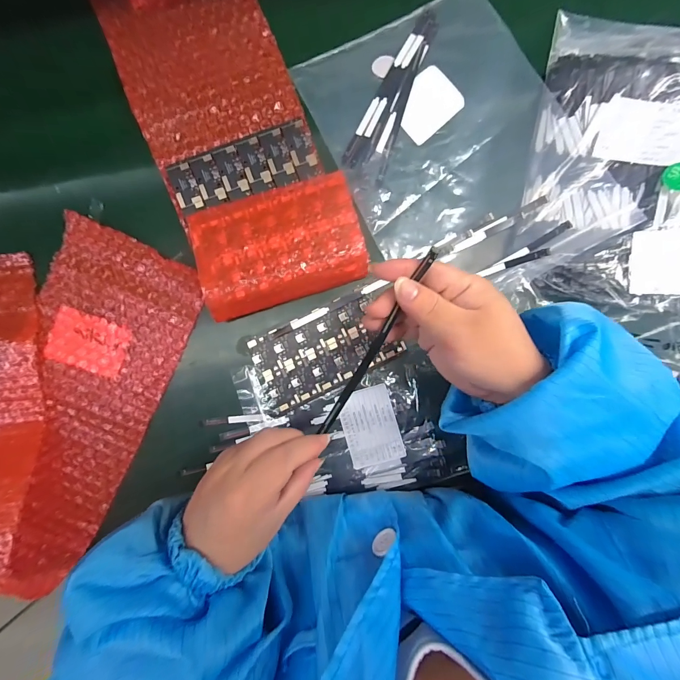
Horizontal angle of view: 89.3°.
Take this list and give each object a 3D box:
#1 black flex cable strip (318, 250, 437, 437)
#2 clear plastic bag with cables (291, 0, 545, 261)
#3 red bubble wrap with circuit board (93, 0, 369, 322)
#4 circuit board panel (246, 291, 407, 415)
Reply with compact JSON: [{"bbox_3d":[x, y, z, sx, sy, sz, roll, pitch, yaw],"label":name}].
[{"bbox_3d":[0.023,0.006,0.231,0.007,0.004,0.146,29,108,-3],"label":"black flex cable strip"},{"bbox_3d":[0.089,-0.202,0.322,0.195,0.010,0.212,-26,92,-1],"label":"clear plastic bag with cables"},{"bbox_3d":[-0.120,-0.242,0.312,0.143,0.030,0.438,-22,87,-1],"label":"red bubble wrap with circuit board"},{"bbox_3d":[-0.013,0.013,0.325,0.132,0.004,0.073,-22,92,-1],"label":"circuit board panel"}]

